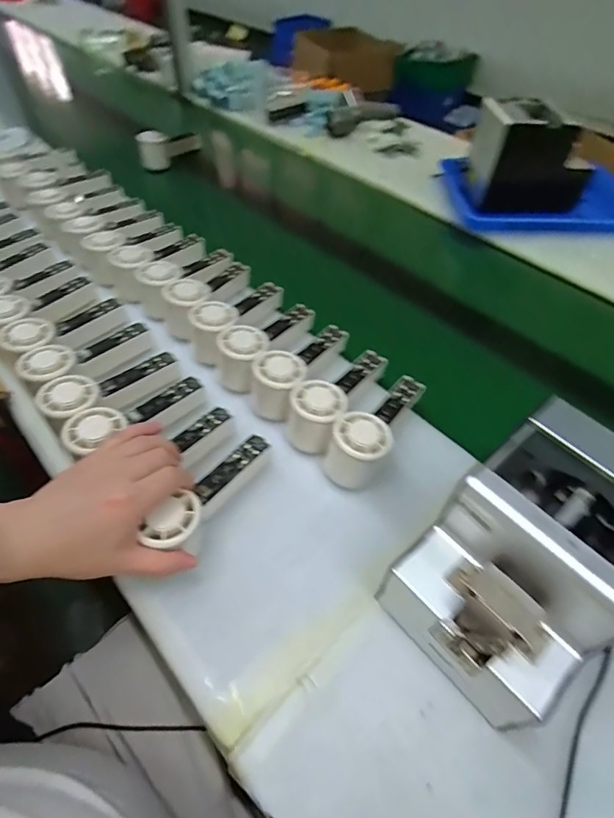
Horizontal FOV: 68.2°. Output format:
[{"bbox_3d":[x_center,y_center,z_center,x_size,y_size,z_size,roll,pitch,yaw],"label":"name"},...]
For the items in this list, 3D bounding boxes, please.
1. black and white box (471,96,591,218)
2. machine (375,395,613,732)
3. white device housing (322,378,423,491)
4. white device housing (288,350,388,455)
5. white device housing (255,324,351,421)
[{"bbox_3d":[0.399,-0.452,0.811,0.186,0.138,0.118,-2,50,-3],"label":"black and white box"},{"bbox_3d":[0.164,0.116,0.339,0.170,0.142,0.120,-32,56,-24],"label":"machine"},{"bbox_3d":[0.072,0.011,0.468,0.053,0.062,0.151,24,54,19],"label":"white device housing"},{"bbox_3d":[0.035,-0.021,0.496,0.055,0.057,0.152,24,54,19],"label":"white device housing"},{"bbox_3d":[-0.009,-0.057,0.521,0.059,0.056,0.153,20,52,16],"label":"white device housing"}]

